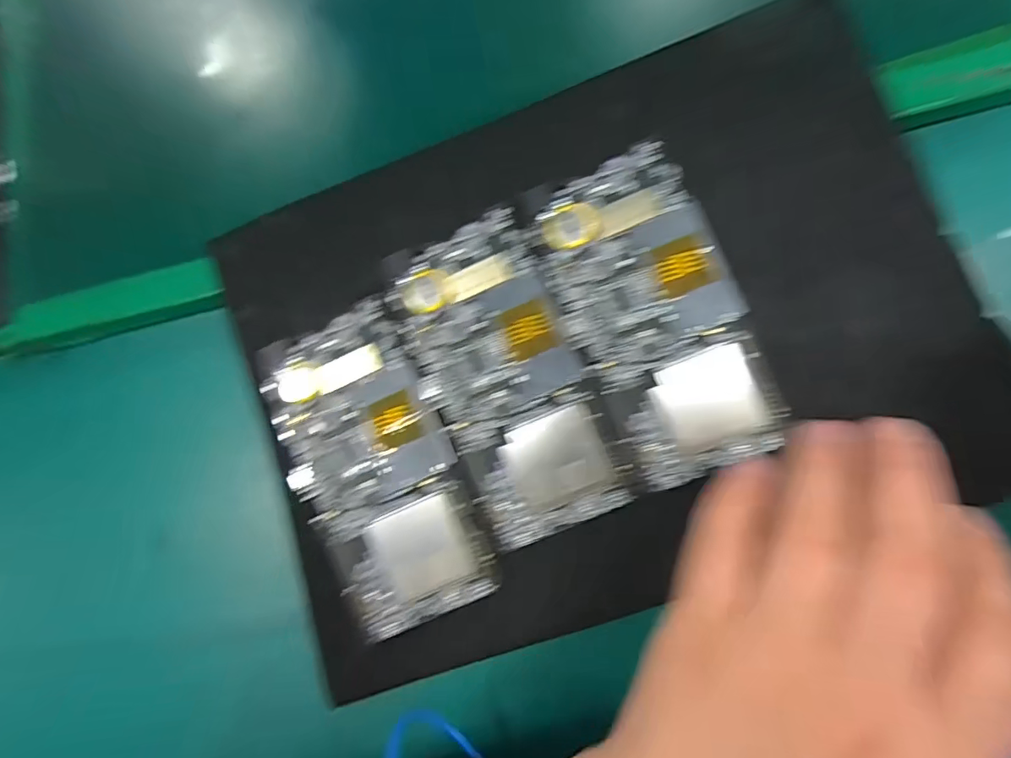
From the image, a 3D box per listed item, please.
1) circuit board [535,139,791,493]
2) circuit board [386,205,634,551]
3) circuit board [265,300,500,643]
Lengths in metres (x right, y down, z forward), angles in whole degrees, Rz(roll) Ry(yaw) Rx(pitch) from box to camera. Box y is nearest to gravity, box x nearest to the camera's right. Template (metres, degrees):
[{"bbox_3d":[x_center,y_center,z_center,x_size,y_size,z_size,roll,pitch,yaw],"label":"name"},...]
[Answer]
[{"bbox_3d":[0.070,-0.029,0.225,0.073,0.011,0.148,-22,76,5],"label":"circuit board"},{"bbox_3d":[-0.001,-0.002,0.232,0.071,0.009,0.152,-22,76,5],"label":"circuit board"},{"bbox_3d":[-0.064,0.045,0.237,0.076,0.005,0.148,-26,82,4],"label":"circuit board"}]

